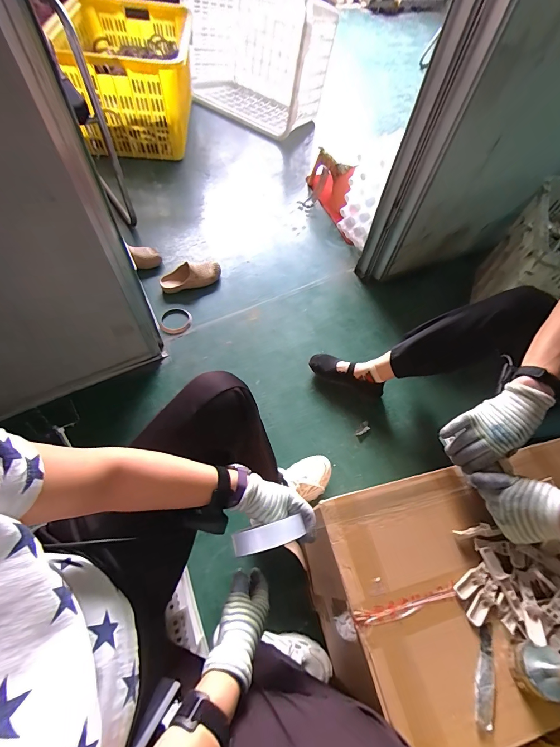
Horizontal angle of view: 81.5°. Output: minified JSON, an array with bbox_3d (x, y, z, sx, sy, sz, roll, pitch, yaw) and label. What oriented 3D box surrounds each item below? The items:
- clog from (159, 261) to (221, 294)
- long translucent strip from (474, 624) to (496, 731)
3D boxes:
[{"bbox_3d":[-0.348,-0.381,1.260,0.234,0.089,0.074,-16,63,-14],"label":"clog"},{"bbox_3d":[0.295,0.428,0.466,0.027,0.007,0.119,21,54,12],"label":"long translucent strip"}]

